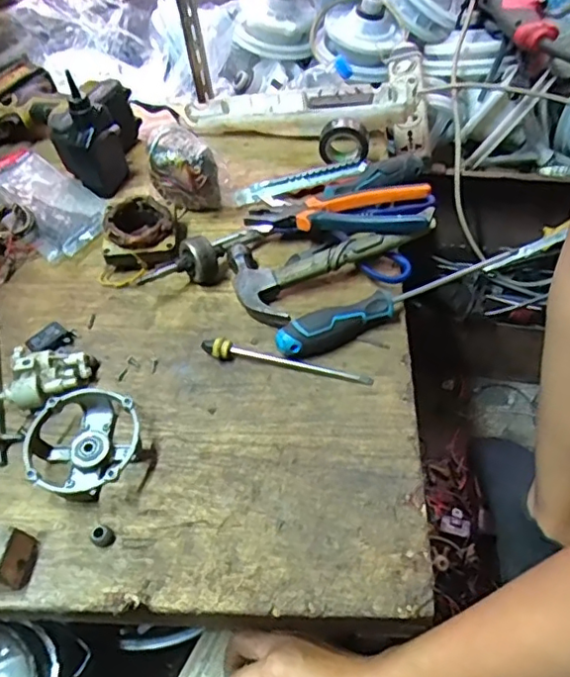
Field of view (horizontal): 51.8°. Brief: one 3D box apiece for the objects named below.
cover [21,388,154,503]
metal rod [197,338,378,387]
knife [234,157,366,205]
[{"bbox_3d":[-0.163,0.087,0.484,0.093,0.036,0.091,-29,56,-16],"label":"cover"},{"bbox_3d":[0.001,0.018,0.532,0.156,0.019,0.017,8,54,11],"label":"metal rod"},{"bbox_3d":[0.016,-0.181,0.675,0.152,0.016,0.028,-13,53,-5],"label":"knife"}]

